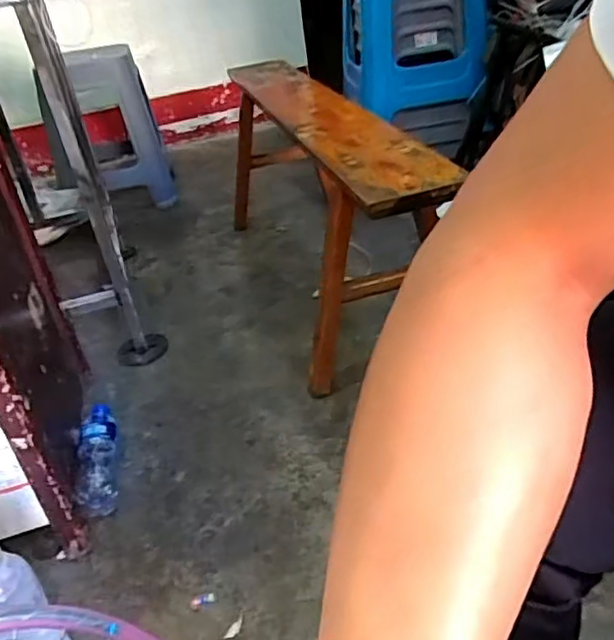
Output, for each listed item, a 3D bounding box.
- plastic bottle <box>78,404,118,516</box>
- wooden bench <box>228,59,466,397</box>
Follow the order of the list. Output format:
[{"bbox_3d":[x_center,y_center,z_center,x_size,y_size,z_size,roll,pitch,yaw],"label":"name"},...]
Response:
[{"bbox_3d":[-0.336,0.218,1.014,0.062,0.059,0.219,-14,33,-10],"label":"plastic bottle"},{"bbox_3d":[0.009,-0.237,1.322,0.222,0.406,0.965,-14,33,-9],"label":"wooden bench"}]

